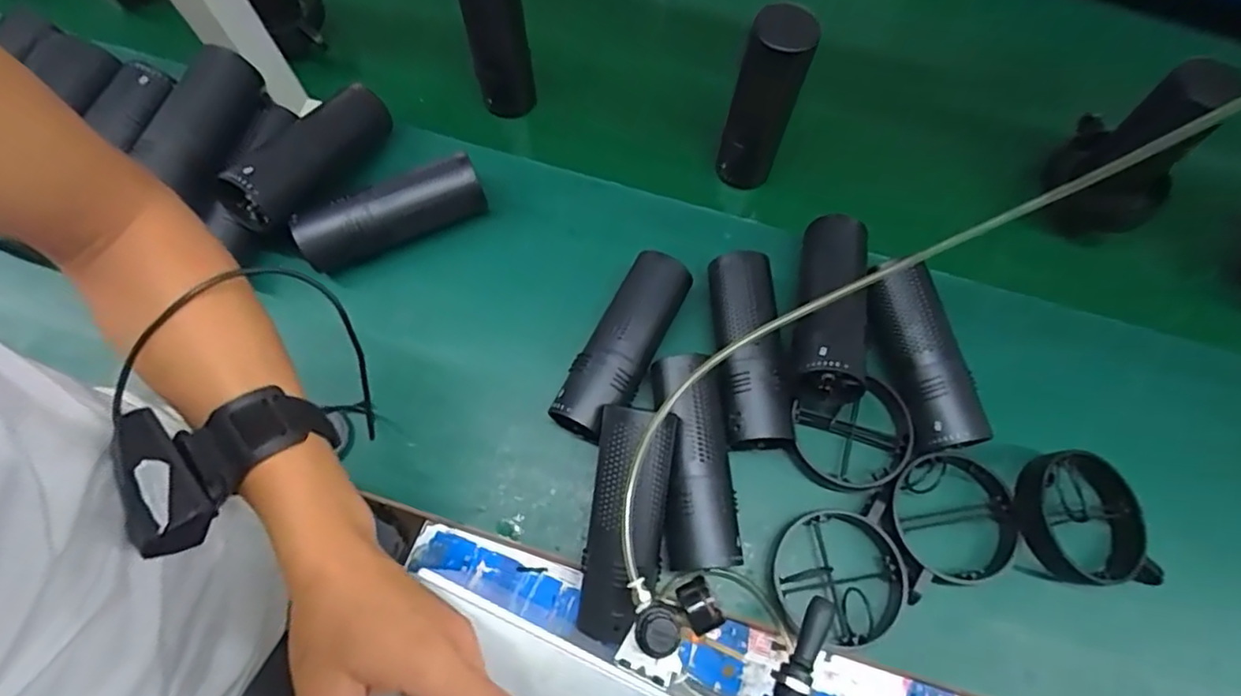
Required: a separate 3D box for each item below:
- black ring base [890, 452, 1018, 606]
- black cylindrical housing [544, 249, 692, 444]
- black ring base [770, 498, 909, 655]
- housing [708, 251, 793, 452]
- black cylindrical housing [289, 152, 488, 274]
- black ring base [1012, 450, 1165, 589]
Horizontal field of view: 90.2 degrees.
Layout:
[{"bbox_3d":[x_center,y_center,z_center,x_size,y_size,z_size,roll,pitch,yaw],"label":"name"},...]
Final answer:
[{"bbox_3d":[0.259,0.137,0.491,0.099,0.027,0.100,-9,70,-4],"label":"black ring base"},{"bbox_3d":[0.002,-0.002,0.522,0.054,0.061,0.162,27,72,9],"label":"black cylindrical housing"},{"bbox_3d":[0.166,0.178,0.475,0.101,0.026,0.103,0,70,-1],"label":"black ring base"},{"bbox_3d":[0.105,0.002,0.526,0.059,0.057,0.163,-1,70,-1],"label":"housing"},{"bbox_3d":[-0.205,-0.120,0.558,0.164,0.059,0.047,-24,72,-9],"label":"black cylindrical housing"},{"bbox_3d":[0.362,0.137,0.493,0.096,0.037,0.104,-6,70,-3],"label":"black ring base"}]

